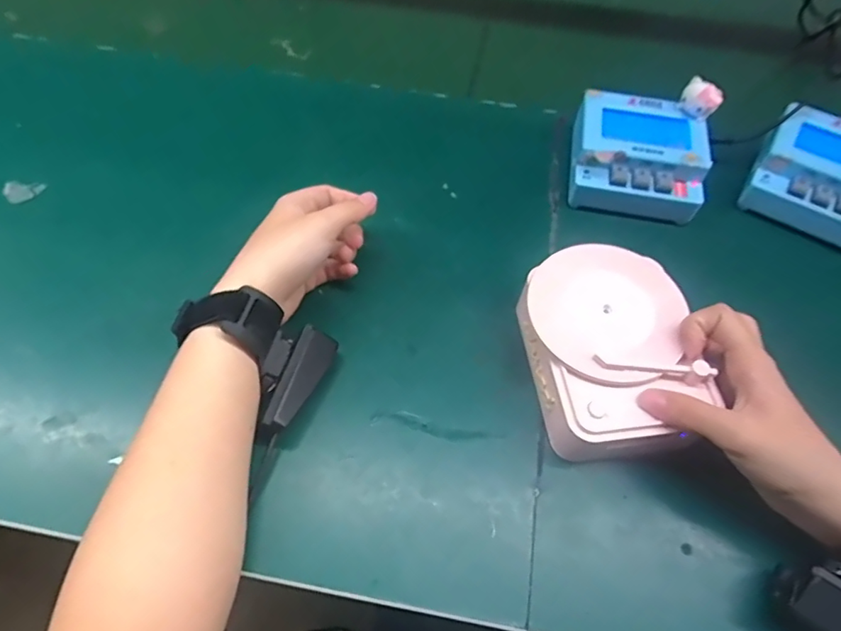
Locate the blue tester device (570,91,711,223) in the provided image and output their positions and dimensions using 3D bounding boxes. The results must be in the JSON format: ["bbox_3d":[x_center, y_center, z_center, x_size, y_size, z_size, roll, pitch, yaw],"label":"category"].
[{"bbox_3d":[0.181,-0.133,0.443,0.105,0.046,0.097,13,58,6],"label":"blue tester device"}]

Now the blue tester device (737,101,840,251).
[{"bbox_3d":[0.334,-0.115,0.435,0.104,0.047,0.094,31,62,16],"label":"blue tester device"}]

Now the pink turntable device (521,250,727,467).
[{"bbox_3d":[0.122,0.024,0.342,0.095,0.051,0.131,-7,58,-7],"label":"pink turntable device"}]

